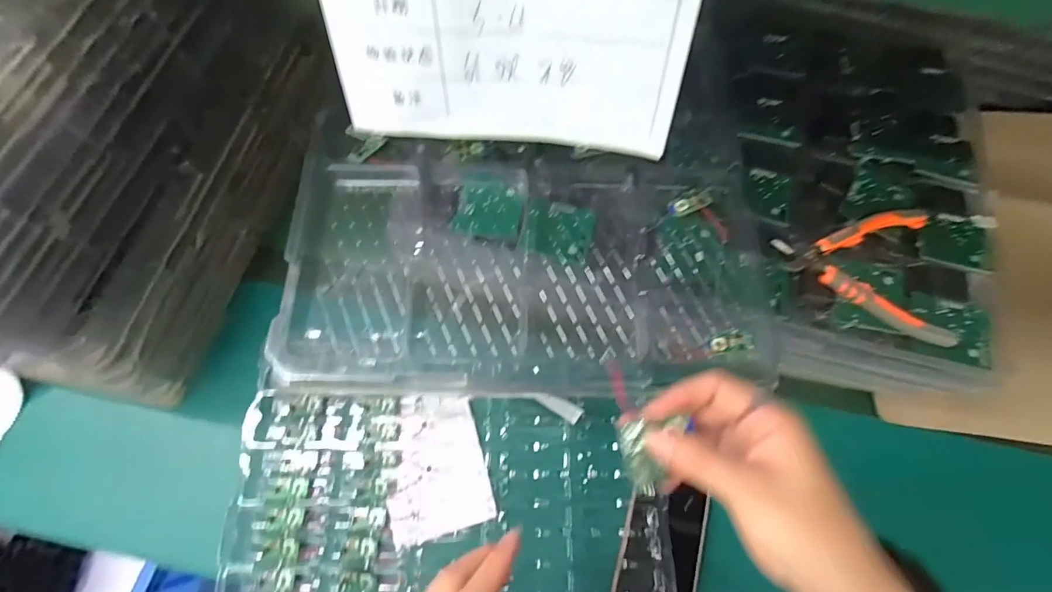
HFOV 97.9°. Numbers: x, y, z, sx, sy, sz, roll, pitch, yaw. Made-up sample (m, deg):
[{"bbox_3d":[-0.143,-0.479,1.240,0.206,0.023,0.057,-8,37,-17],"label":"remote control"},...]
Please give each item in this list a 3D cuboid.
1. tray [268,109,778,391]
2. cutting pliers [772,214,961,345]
[{"bbox_3d":[0.000,-0.041,0.397,0.396,0.022,0.237,0,68,-1],"label":"tray"},{"bbox_3d":[0.292,-0.028,0.405,0.138,0.022,0.125,8,69,1],"label":"cutting pliers"}]

